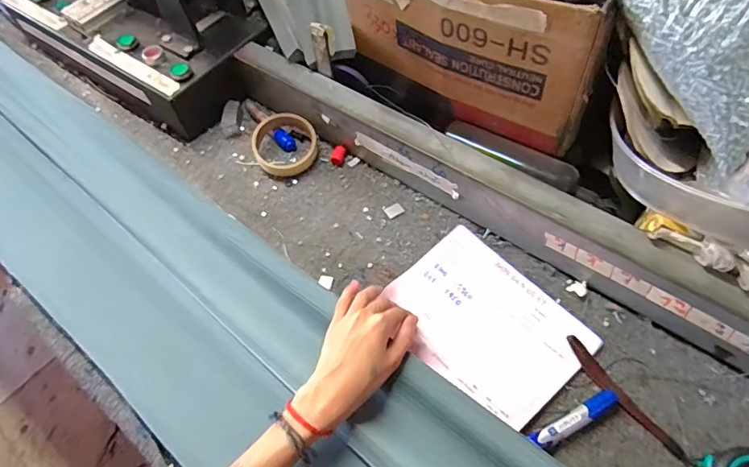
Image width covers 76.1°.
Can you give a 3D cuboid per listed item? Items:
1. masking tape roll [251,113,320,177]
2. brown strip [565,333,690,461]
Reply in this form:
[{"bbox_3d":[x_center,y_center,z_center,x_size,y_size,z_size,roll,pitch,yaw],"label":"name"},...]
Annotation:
[{"bbox_3d":[-0.122,-0.122,0.655,0.080,0.037,0.088,-2,55,3],"label":"masking tape roll"},{"bbox_3d":[0.234,0.152,0.449,0.015,0.016,0.135,-33,59,-17],"label":"brown strip"}]

